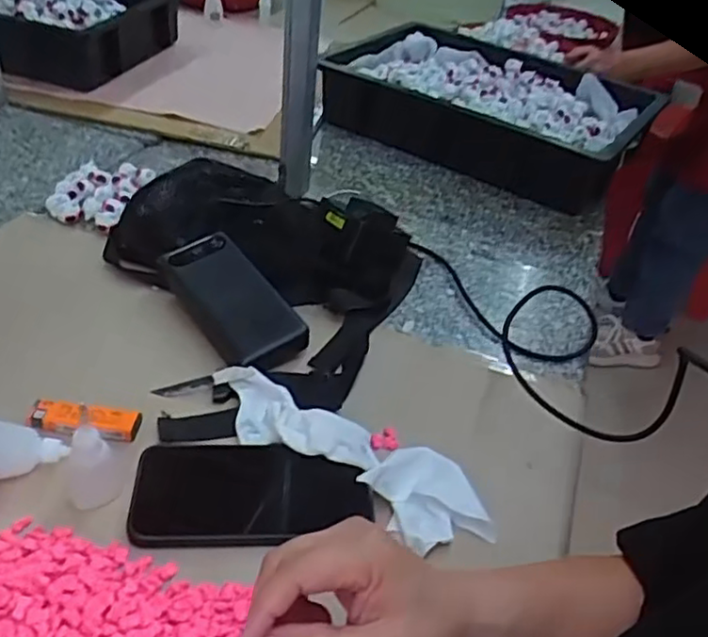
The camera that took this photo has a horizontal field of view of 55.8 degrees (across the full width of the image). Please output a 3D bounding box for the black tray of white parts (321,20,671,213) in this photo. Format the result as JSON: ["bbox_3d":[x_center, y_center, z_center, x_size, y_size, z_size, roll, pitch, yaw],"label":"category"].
[{"bbox_3d":[0.209,-0.320,1.009,0.431,0.100,0.369,26,41,23],"label":"black tray of white parts"}]

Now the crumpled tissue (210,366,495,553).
[{"bbox_3d":[-0.007,0.094,0.497,0.232,0.026,0.068,26,41,23],"label":"crumpled tissue"}]

